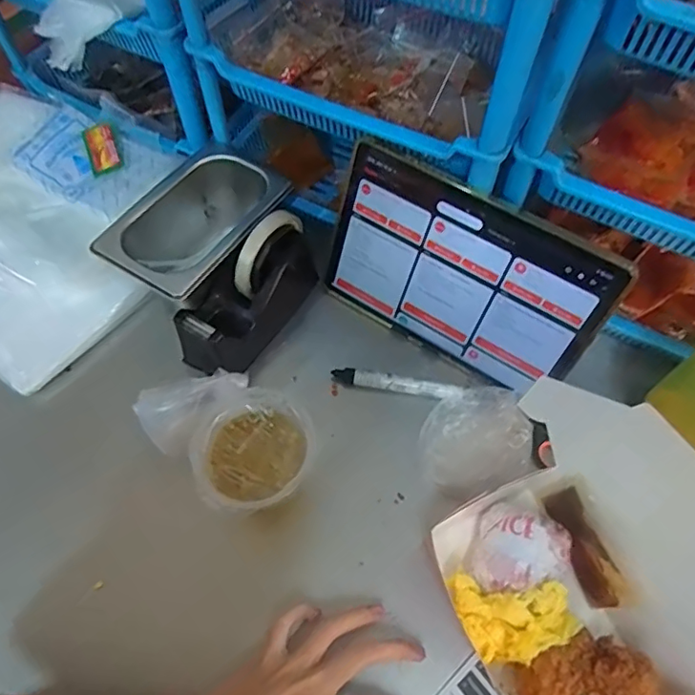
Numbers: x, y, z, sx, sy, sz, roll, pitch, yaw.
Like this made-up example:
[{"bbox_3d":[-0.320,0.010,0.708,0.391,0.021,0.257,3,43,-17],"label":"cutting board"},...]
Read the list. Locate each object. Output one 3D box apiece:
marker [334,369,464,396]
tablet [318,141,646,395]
[{"bbox_3d":[0.048,0.034,0.518,0.123,0.011,0.015,8,61,4],"label":"marker"},{"bbox_3d":[0.099,-0.059,0.494,0.246,0.168,0.010,31,43,15],"label":"tablet"}]

